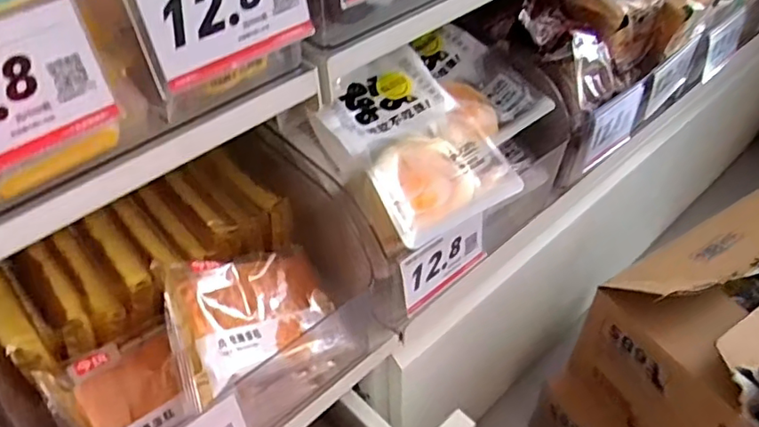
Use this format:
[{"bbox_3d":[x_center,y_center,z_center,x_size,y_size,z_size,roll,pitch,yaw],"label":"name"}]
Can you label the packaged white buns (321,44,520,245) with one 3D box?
[{"bbox_3d":[0.030,-0.052,0.496,0.126,0.071,0.139,-26,51,-23],"label":"packaged white buns"}]

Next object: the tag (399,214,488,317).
[{"bbox_3d":[0.057,0.040,0.508,0.096,0.066,0.005,-30,41,-29],"label":"tag"}]

